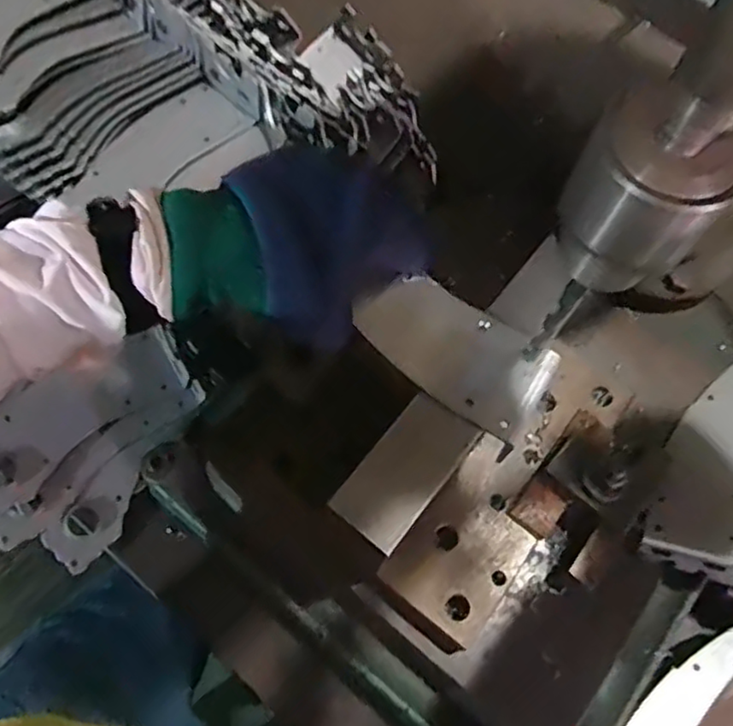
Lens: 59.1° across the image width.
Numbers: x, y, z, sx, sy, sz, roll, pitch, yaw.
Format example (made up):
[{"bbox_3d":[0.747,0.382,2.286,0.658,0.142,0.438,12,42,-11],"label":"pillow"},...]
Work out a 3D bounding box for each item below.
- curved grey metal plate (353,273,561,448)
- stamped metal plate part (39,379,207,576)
[{"bbox_3d":[0.052,-0.007,0.358,0.102,0.006,0.060,34,70,11],"label":"curved grey metal plate"},{"bbox_3d":[-0.184,0.080,0.497,0.042,0.011,0.158,33,66,-11],"label":"stamped metal plate part"}]

